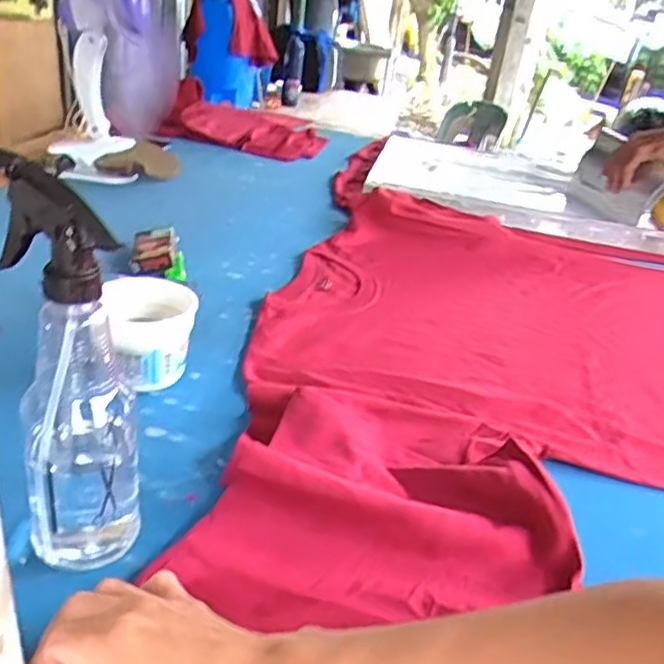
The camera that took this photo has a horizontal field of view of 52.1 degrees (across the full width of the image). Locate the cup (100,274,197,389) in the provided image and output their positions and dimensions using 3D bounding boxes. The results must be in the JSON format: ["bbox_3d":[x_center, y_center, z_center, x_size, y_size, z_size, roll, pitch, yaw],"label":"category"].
[{"bbox_3d":[-0.167,0.003,0.627,0.078,0.091,0.080,6,28,-3],"label":"cup"}]

